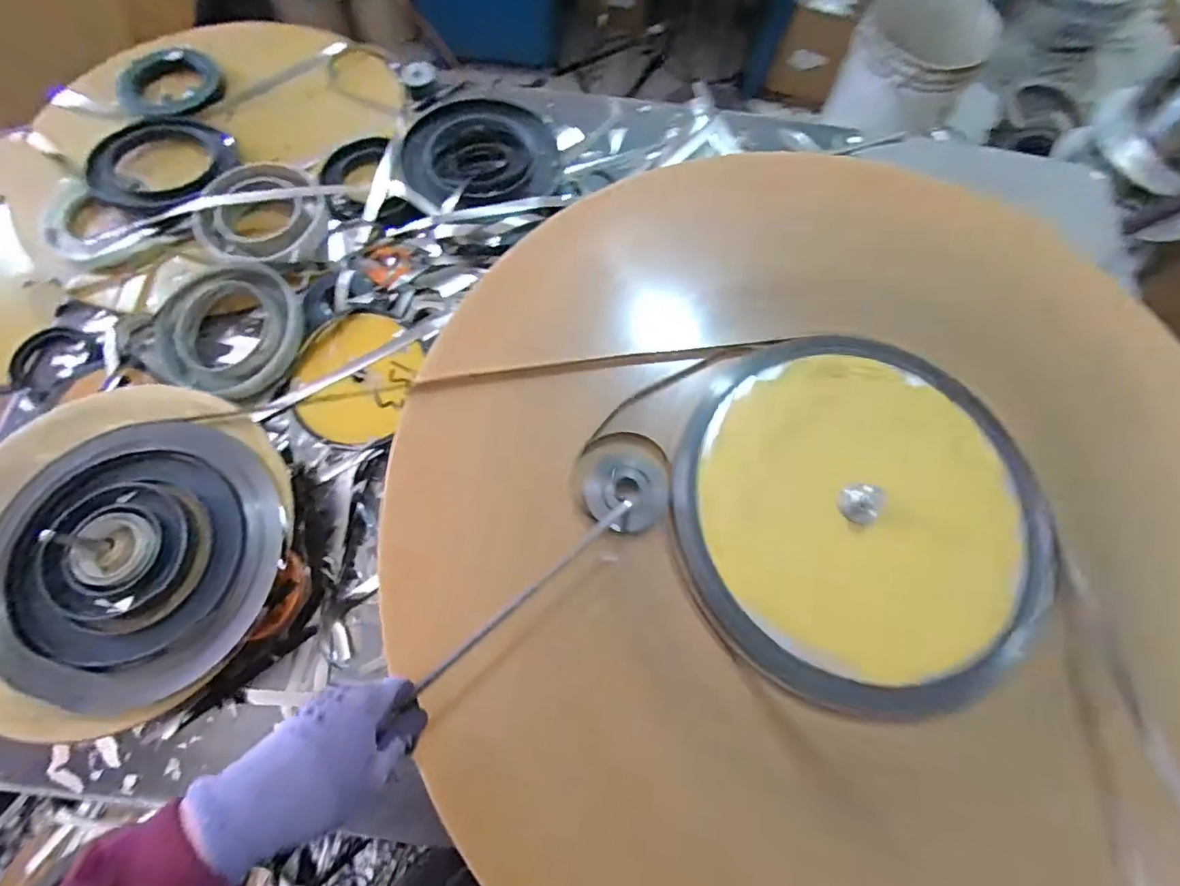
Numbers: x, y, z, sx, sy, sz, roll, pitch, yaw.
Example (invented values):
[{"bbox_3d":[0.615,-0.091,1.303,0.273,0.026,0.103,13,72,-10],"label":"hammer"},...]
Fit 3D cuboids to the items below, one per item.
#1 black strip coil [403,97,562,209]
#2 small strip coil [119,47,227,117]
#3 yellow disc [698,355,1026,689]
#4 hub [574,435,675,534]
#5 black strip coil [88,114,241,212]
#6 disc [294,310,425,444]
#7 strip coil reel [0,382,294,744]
[{"bbox_3d":[-0.131,-0.349,0.643,0.176,0.031,0.144,-17,72,-7],"label":"black strip coil"},{"bbox_3d":[-0.531,-0.461,0.691,0.099,0.034,0.104,0,71,-1],"label":"small strip coil"},{"bbox_3d":[0.239,0.055,0.480,0.252,0.024,0.281,-8,71,-4],"label":"yellow disc"},{"bbox_3d":[0.030,0.034,0.474,0.081,0.012,0.087,0,71,-1],"label":"hub"},{"bbox_3d":[-0.499,-0.333,0.632,0.144,0.029,0.156,4,70,0],"label":"black strip coil"},{"bbox_3d":[-0.238,-0.067,0.553,0.123,0.013,0.132,1,79,-3],"label":"disc"},{"bbox_3d":[-0.394,0.085,0.442,0.269,0.035,0.272,-5,71,-3],"label":"strip coil reel"}]

